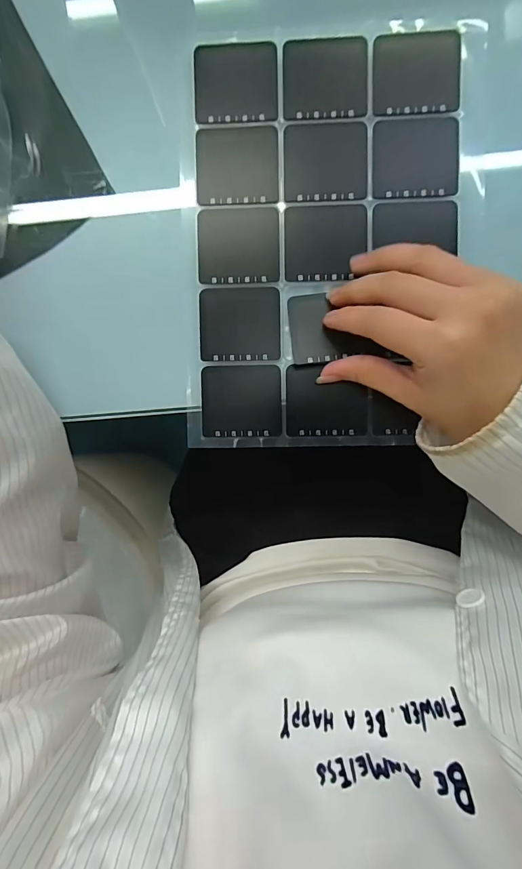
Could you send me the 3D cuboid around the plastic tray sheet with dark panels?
[{"bbox_3d":[0.041,-0.126,0.260,0.175,0.009,0.268,1,93,2],"label":"plastic tray sheet with dark panels"}]

